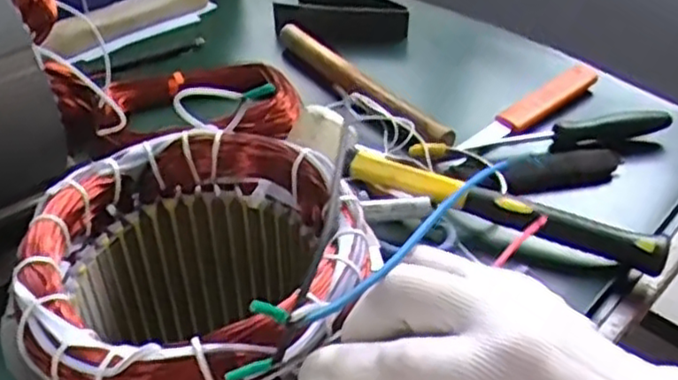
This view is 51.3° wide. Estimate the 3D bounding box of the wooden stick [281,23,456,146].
[{"bbox_3d":[0.015,-0.099,0.638,0.023,0.016,0.229,-27,47,-27],"label":"wooden stick"}]

